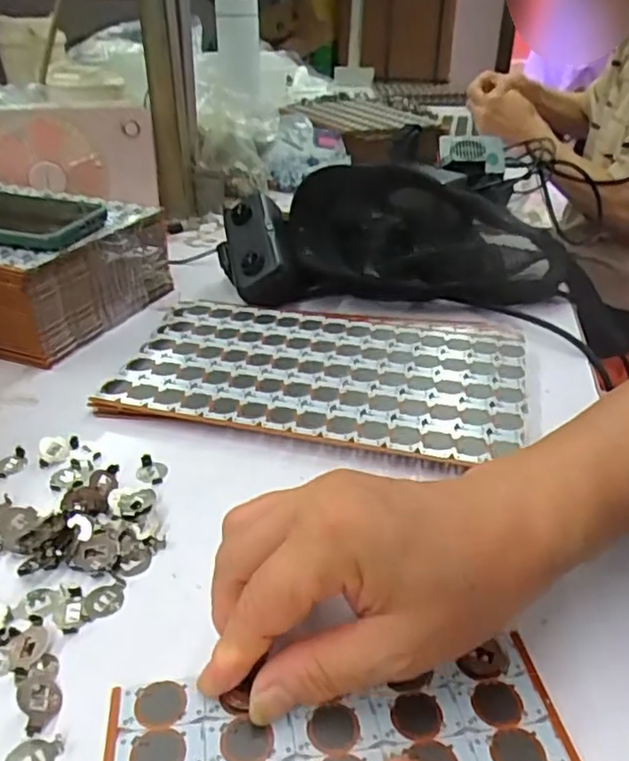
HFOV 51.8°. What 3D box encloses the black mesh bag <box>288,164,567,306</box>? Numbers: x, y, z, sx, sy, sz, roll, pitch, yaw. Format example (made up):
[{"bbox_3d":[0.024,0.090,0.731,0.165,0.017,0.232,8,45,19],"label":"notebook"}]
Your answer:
[{"bbox_3d":[0.093,-0.134,0.557,0.218,0.072,0.139,-5,32,-5],"label":"black mesh bag"}]

